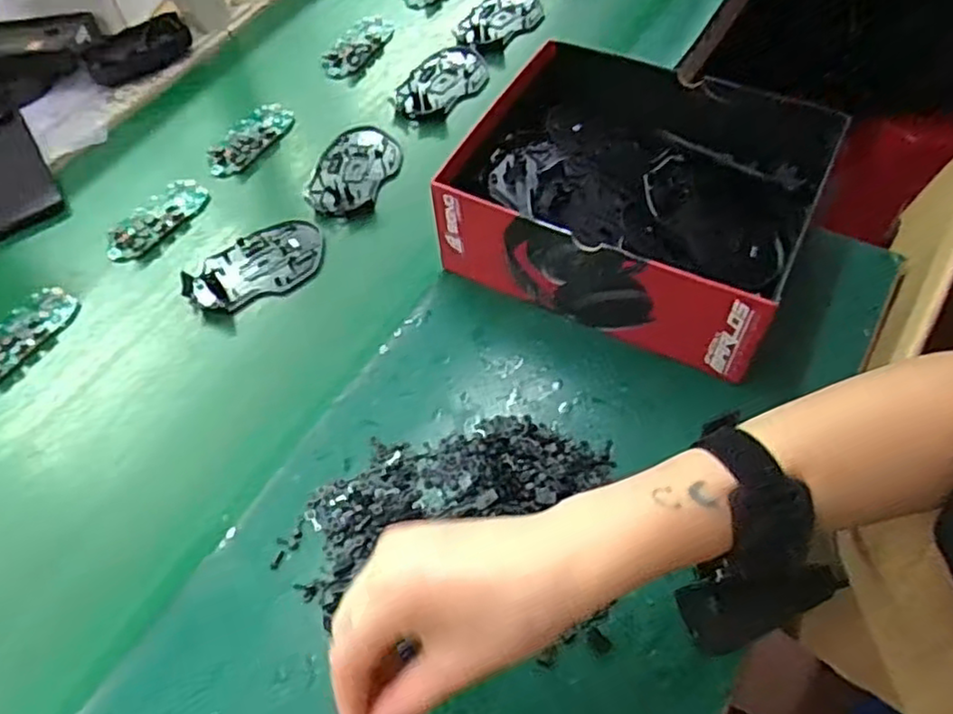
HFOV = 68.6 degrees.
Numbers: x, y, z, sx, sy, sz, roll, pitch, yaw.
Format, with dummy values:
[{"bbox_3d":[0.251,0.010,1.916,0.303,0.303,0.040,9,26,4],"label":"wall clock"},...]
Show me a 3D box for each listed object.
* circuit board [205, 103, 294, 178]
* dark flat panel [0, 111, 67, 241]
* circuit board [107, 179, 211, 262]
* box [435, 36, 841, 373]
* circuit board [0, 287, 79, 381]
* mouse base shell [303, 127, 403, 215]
[{"bbox_3d":[-0.215,-0.207,0.663,0.047,0.012,0.096,30,63,22],"label":"circuit board"},{"bbox_3d":[-0.444,-0.175,0.656,0.073,0.007,0.177,-31,59,-15],"label":"dark flat panel"},{"bbox_3d":[-0.279,-0.120,0.611,0.040,0.020,0.098,27,62,21],"label":"circuit board"},{"bbox_3d":[0.114,-0.115,0.517,0.231,0.094,0.184,24,61,19],"label":"box"},{"bbox_3d":[-0.358,-0.016,0.546,0.040,0.016,0.097,22,61,18],"label":"circuit board"},{"bbox_3d":[-0.108,-0.172,0.630,0.072,0.009,0.107,6,57,9],"label":"mouse base shell"}]

